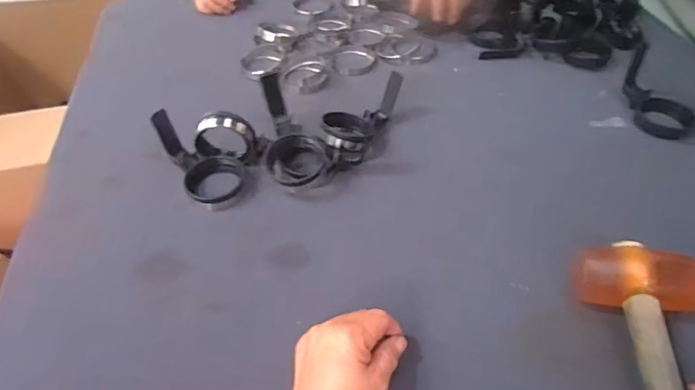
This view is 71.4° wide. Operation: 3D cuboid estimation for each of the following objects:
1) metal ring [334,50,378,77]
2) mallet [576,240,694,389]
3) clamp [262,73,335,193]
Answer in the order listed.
[{"bbox_3d":[0.012,-0.214,0.778,0.070,0.011,0.070,0,47,0],"label":"metal ring"},{"bbox_3d":[0.254,0.166,0.381,0.099,0.045,0.289,6,53,6],"label":"mallet"},{"bbox_3d":[-0.059,-0.069,0.568,0.075,0.115,0.088,-5,47,-5],"label":"clamp"}]

